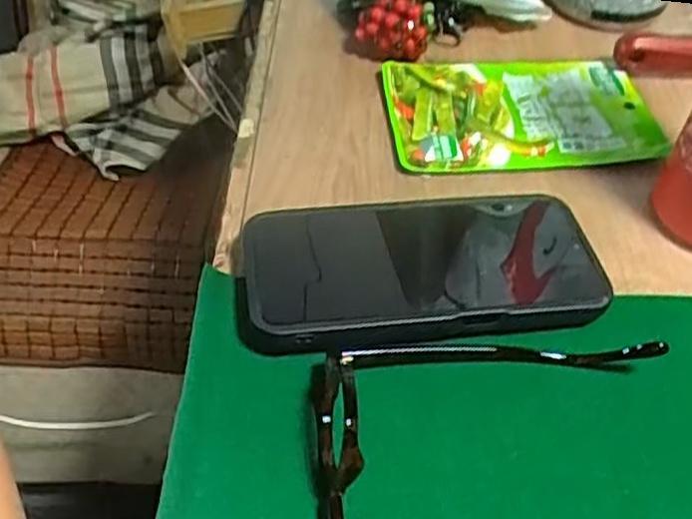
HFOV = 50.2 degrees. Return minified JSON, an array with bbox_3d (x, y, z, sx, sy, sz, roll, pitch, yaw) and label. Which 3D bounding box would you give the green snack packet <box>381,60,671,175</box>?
[{"bbox_3d":[0.105,-0.098,0.465,0.159,0.018,0.113,-2,50,-6],"label":"green snack packet"}]

